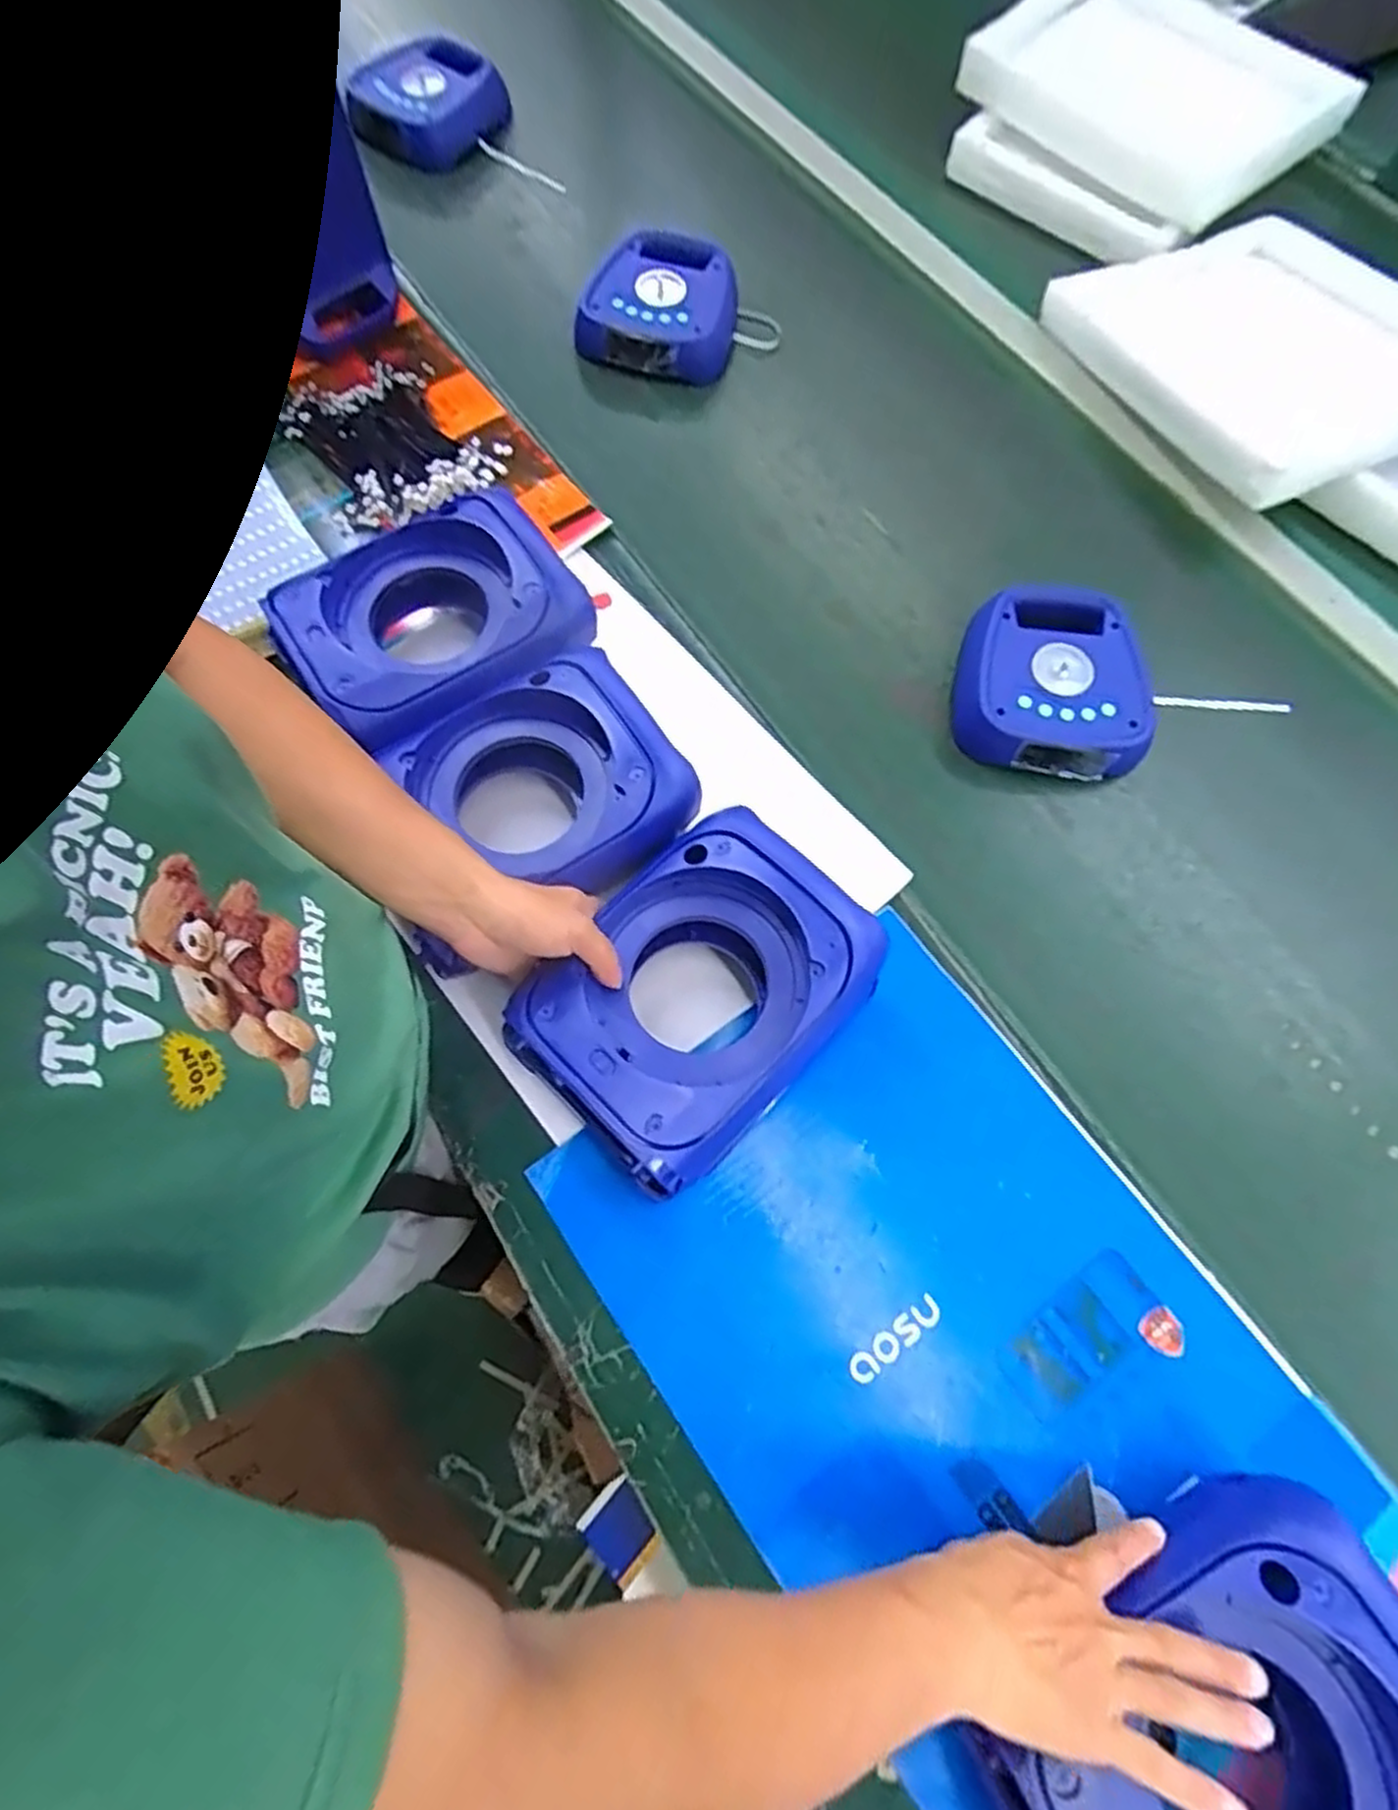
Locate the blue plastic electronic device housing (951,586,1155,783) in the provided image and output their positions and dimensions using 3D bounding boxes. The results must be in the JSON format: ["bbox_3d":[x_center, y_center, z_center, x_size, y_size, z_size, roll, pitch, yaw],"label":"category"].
[{"bbox_3d":[0.310,-0.193,0.700,0.153,0.054,0.170,-1,70,0],"label":"blue plastic electronic device housing"}]

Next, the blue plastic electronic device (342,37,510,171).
[{"bbox_3d":[-0.295,-0.875,0.873,0.166,0.068,0.127,-19,72,-4],"label":"blue plastic electronic device"}]

